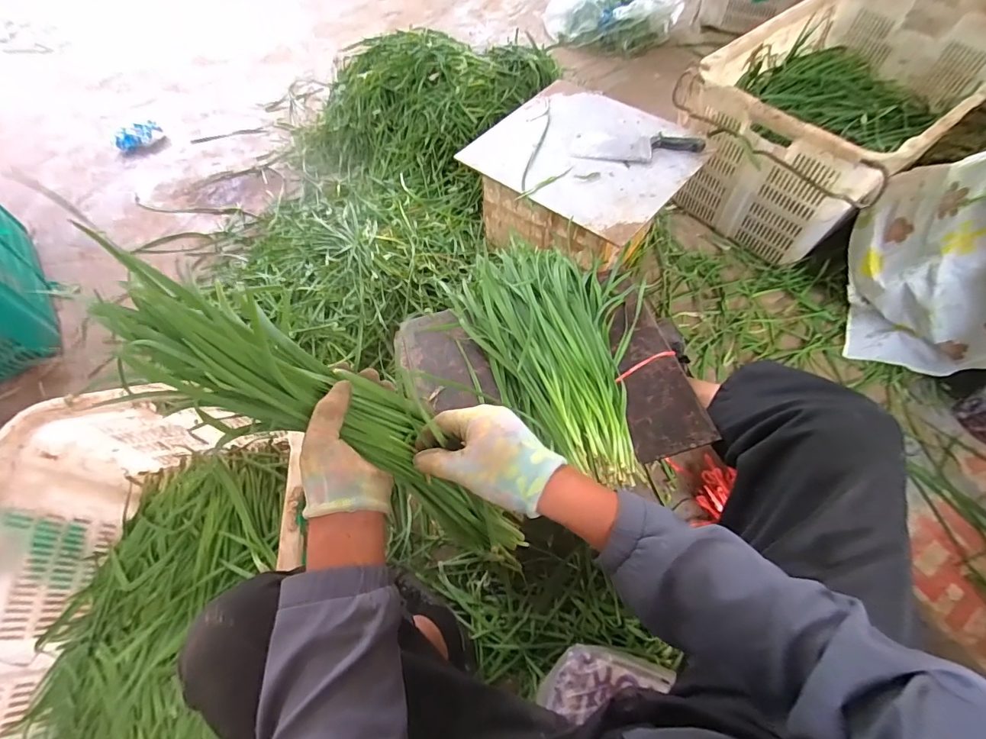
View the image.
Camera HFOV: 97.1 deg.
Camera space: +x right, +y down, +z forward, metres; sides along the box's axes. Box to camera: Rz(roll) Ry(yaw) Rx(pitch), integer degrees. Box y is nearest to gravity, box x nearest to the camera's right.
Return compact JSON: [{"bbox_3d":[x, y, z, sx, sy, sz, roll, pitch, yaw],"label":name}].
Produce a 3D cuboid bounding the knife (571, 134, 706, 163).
[{"bbox_3d":[0.311,-0.480,0.938,0.265,0.025,0.070,4,61,5],"label":"knife"}]

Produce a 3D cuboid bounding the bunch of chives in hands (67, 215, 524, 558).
[{"bbox_3d":[-0.139,0.044,0.398,0.435,0.059,0.101,34,65,-12],"label":"bunch of chives in hands"}]

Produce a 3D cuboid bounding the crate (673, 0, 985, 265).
[{"bbox_3d":[0.796,-0.575,1.067,0.576,0.363,0.456,-33,64,-14],"label":"crate"}]

